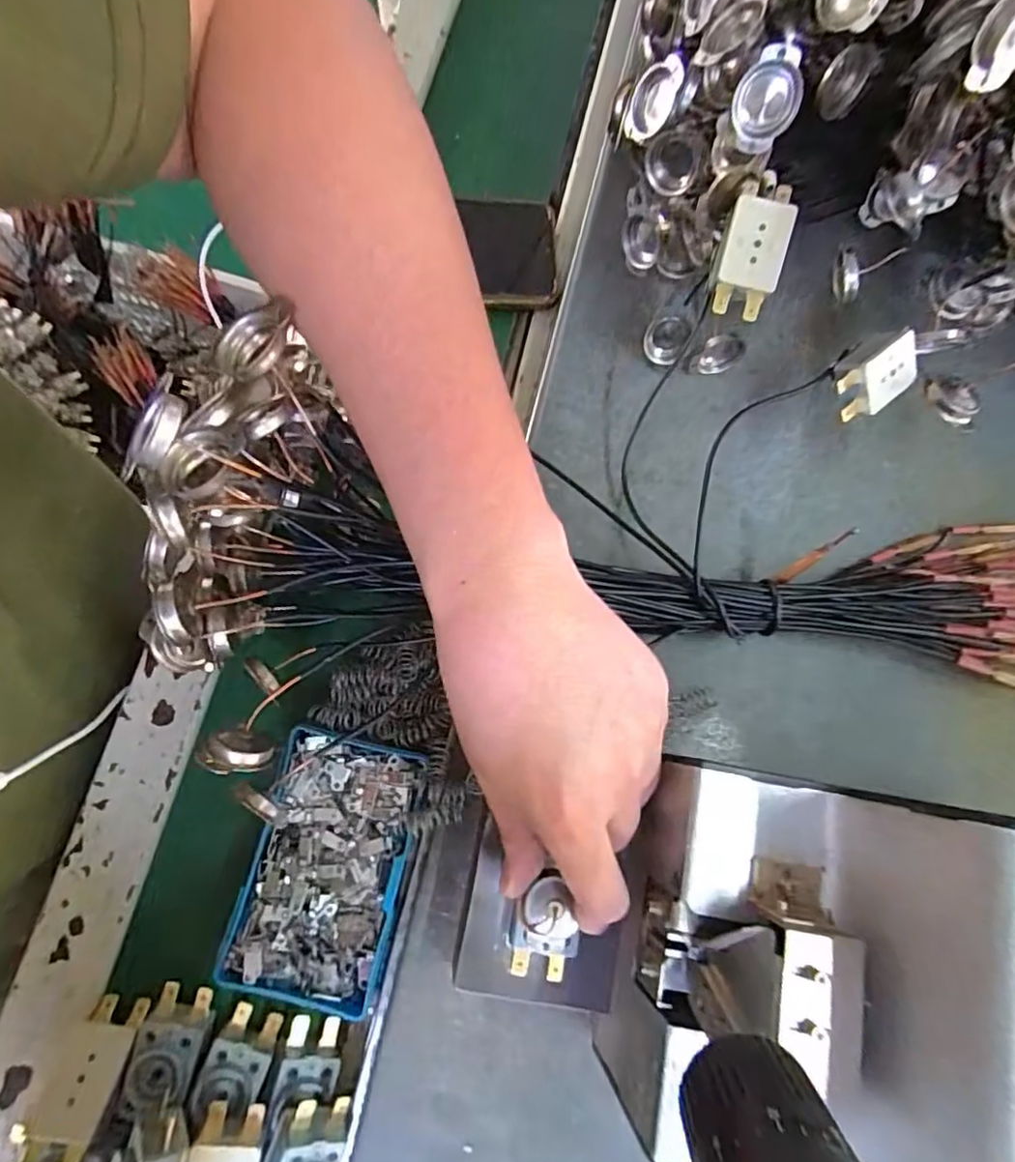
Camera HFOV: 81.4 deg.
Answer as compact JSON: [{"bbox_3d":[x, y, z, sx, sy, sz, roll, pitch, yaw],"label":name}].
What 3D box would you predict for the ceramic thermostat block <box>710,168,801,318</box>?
[{"bbox_3d":[0.116,-0.158,0.277,0.029,0.016,0.062,16,93,5],"label":"ceramic thermostat block"}]

